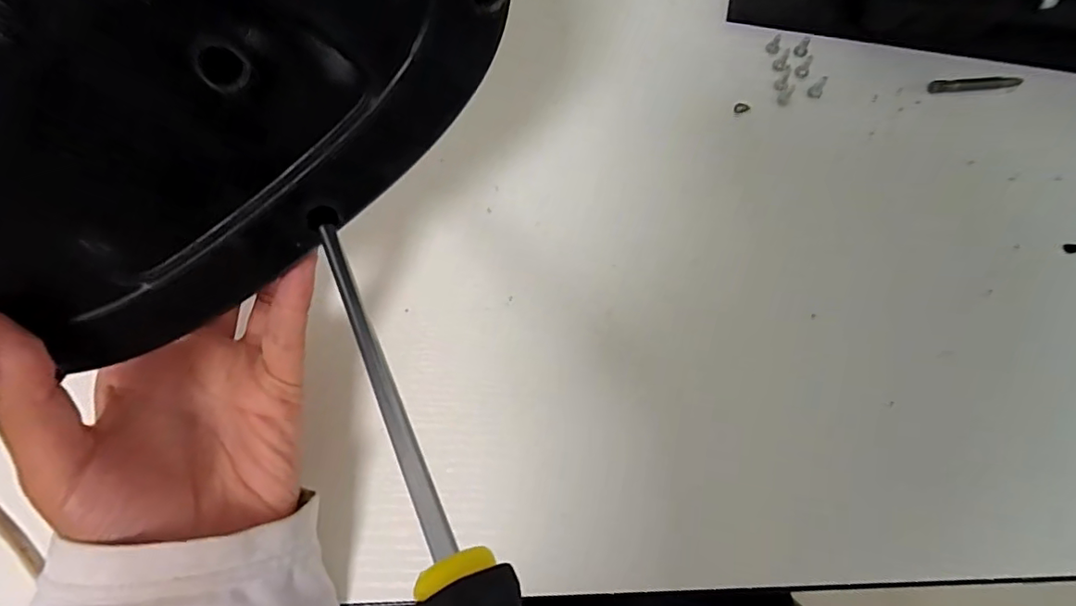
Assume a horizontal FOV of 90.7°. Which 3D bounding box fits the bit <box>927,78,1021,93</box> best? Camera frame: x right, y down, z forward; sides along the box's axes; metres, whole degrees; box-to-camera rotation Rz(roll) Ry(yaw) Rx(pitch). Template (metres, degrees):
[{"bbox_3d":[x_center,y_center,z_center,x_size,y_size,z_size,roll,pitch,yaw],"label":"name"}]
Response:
[{"bbox_3d":[0.235,-0.119,0.286,0.048,0.004,0.006,-4,74,0],"label":"bit"}]

